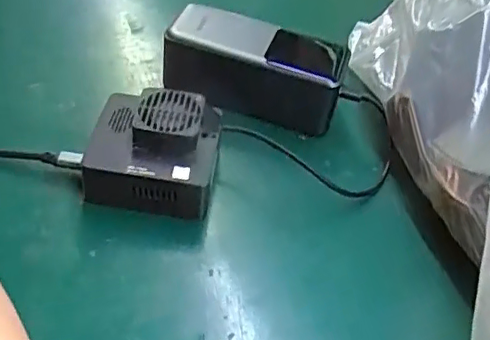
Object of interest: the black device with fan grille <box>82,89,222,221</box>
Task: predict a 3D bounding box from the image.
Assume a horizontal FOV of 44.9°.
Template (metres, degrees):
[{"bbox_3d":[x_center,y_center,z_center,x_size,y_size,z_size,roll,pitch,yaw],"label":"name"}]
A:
[{"bbox_3d":[-0.058,-0.014,0.379,0.078,0.048,0.069,8,46,-3],"label":"black device with fan grille"}]

